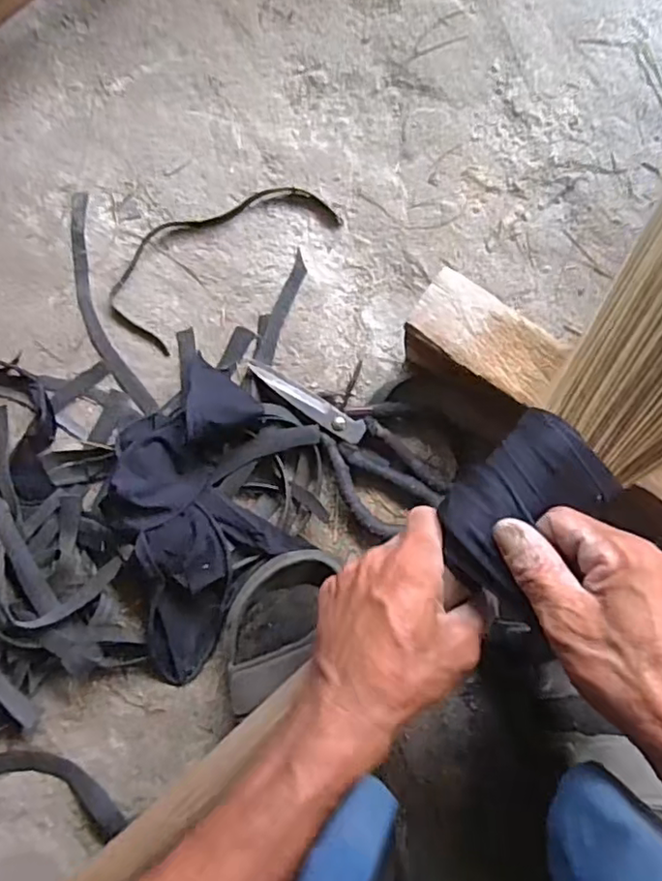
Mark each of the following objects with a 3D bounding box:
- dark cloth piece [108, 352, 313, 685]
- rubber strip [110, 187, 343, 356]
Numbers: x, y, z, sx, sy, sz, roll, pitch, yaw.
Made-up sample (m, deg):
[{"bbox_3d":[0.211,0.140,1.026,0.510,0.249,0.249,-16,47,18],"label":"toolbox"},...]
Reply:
[{"bbox_3d":[-0.100,0.062,0.495,0.148,0.052,0.256,-10,86,8],"label":"dark cloth piece"},{"bbox_3d":[-0.105,-0.169,0.533,0.206,0.009,0.104,-37,83,5],"label":"rubber strip"}]

